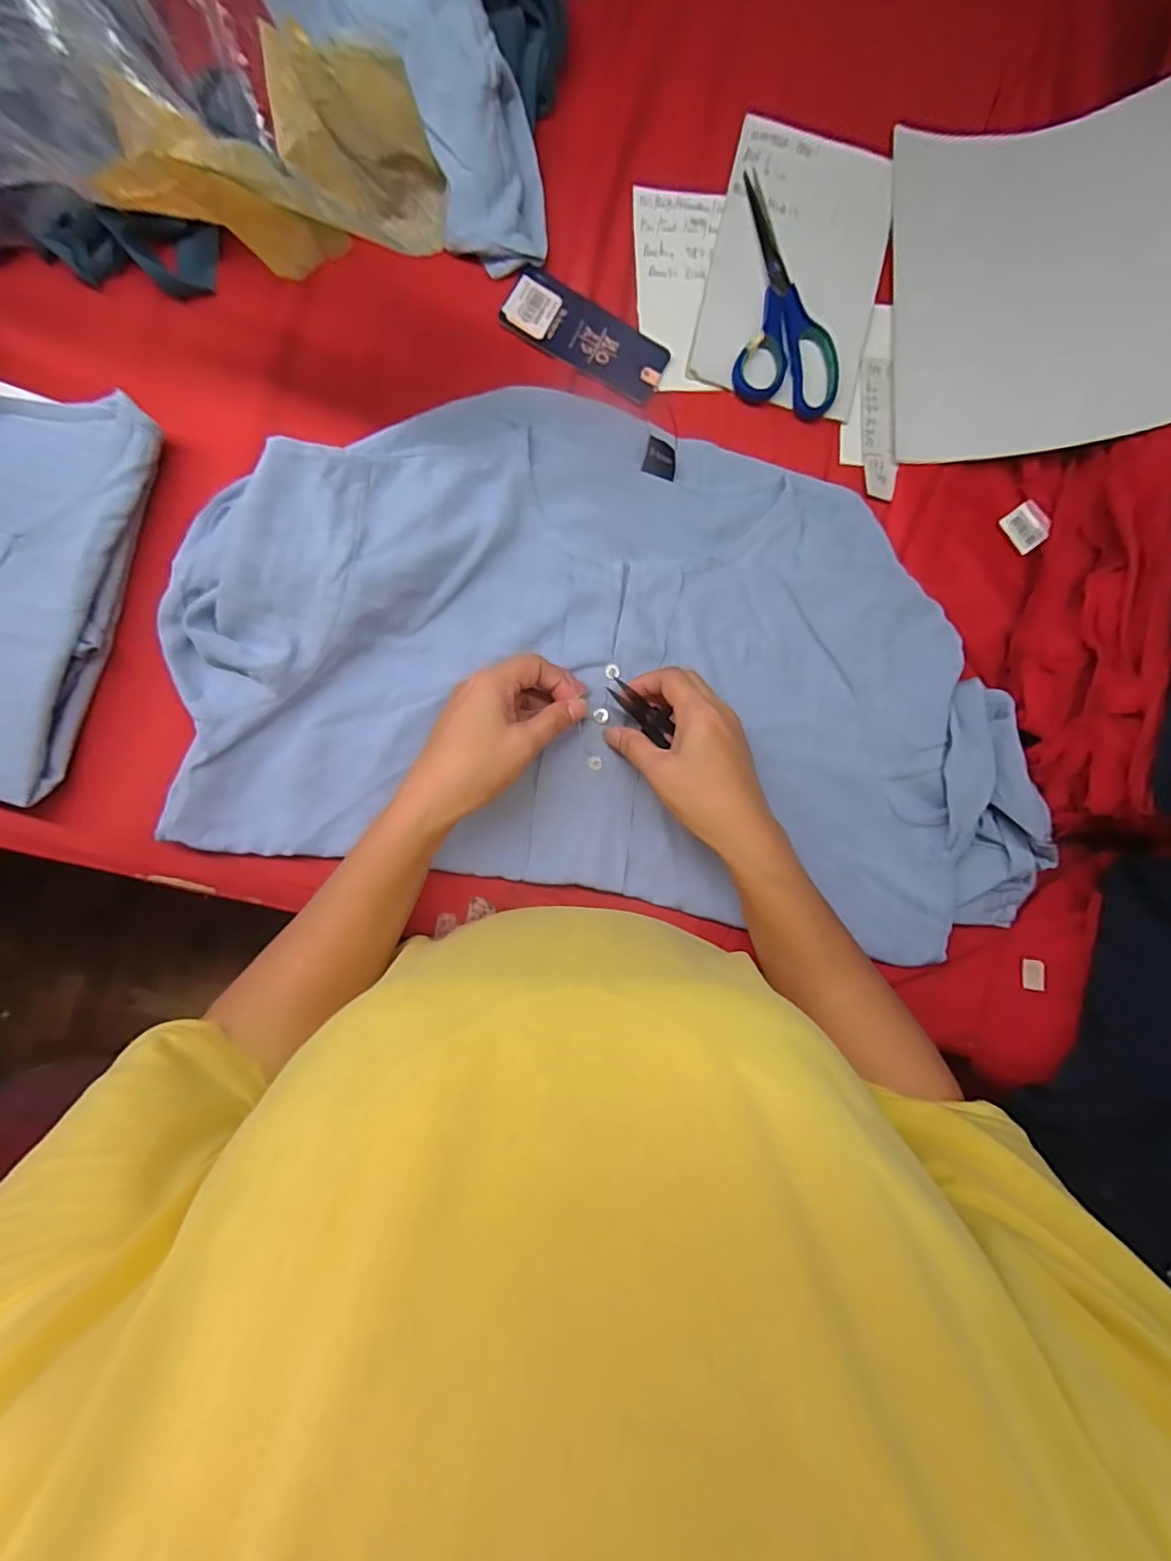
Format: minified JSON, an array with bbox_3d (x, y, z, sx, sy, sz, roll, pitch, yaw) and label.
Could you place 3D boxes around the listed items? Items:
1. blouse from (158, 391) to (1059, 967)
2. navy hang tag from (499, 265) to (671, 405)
[{"bbox_3d":[0.030,-0.078,0.383,0.579,0.062,0.354,4,89,-4],"label":"blouse"},{"bbox_3d":[0.001,-0.323,0.404,0.121,0.004,0.050,28,87,-3],"label":"navy hang tag"}]

